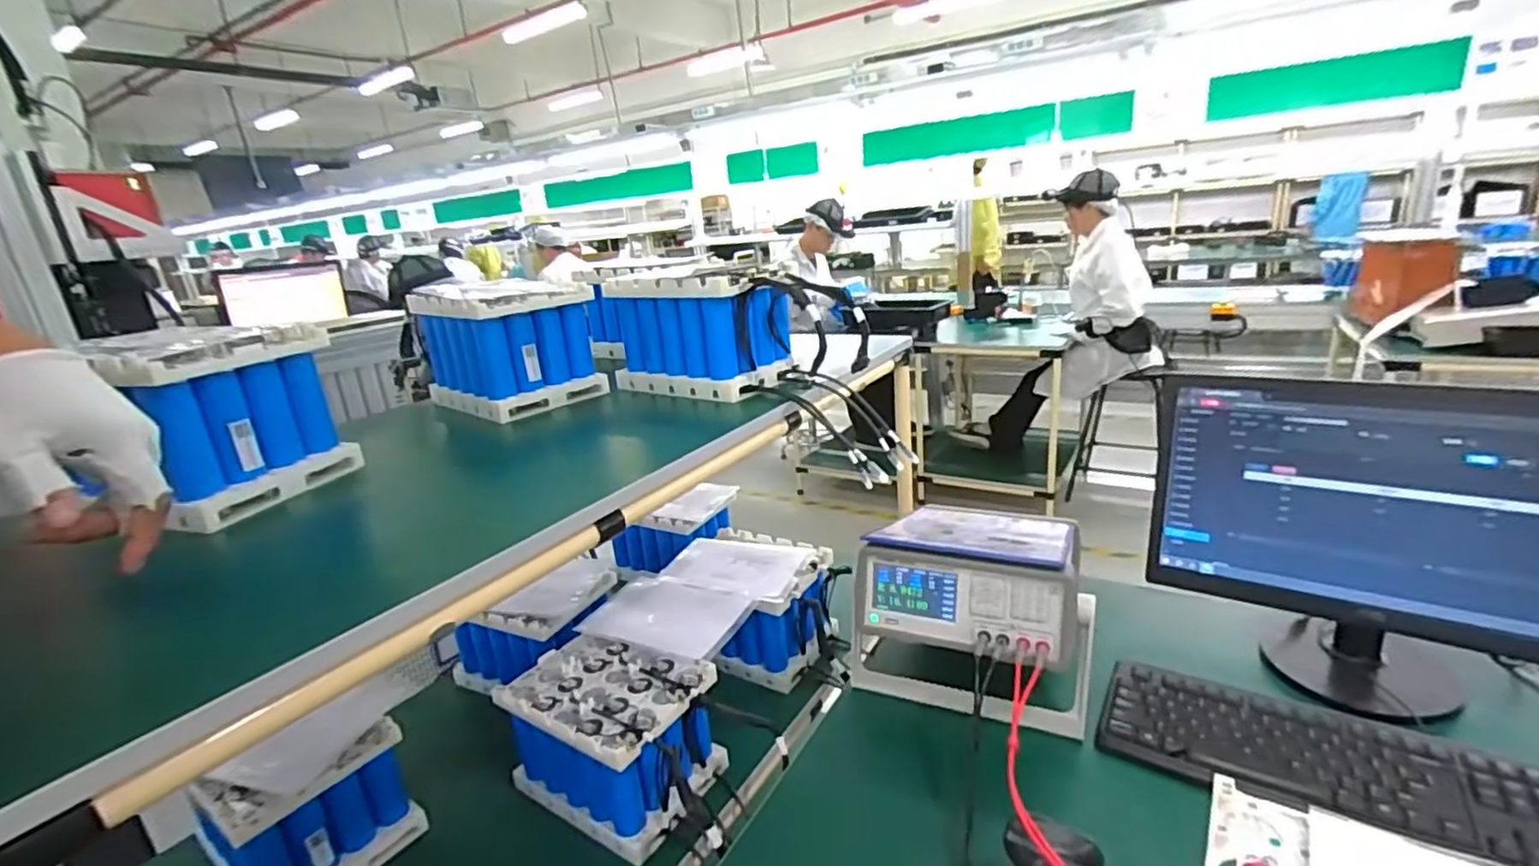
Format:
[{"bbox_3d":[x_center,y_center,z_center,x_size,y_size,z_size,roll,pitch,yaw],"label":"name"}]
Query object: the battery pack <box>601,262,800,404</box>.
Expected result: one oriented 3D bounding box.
[{"bbox_3d":[-0.094,-0.156,0.995,0.265,0.165,0.164,6,21,30],"label":"battery pack"}]

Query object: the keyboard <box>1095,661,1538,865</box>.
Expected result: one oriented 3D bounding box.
[{"bbox_3d":[0.576,0.328,0.651,0.446,0.022,0.149,7,22,33],"label":"keyboard"}]

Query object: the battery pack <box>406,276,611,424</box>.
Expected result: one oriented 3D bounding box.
[{"bbox_3d":[-0.387,-0.132,1.006,0.197,0.171,0.188,10,24,39],"label":"battery pack"}]

